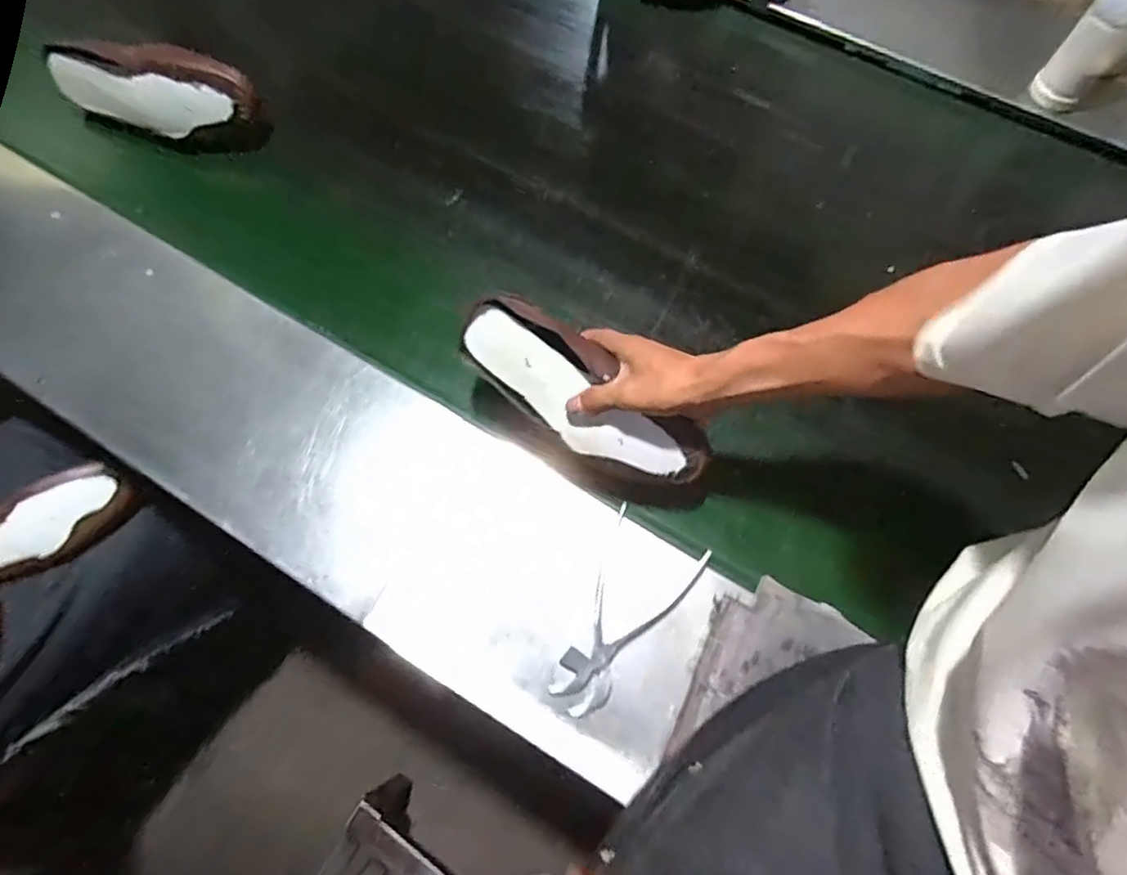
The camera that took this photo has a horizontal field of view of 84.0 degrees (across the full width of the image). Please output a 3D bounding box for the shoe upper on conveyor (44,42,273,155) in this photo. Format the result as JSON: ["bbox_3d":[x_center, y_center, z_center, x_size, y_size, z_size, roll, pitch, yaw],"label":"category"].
[{"bbox_3d":[-0.527,-0.448,0.801,0.278,0.114,0.073,18,70,7],"label":"shoe upper on conveyor"}]

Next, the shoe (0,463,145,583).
[{"bbox_3d":[-0.663,0.125,0.776,0.252,0.088,0.089,-30,71,-11],"label":"shoe"}]

